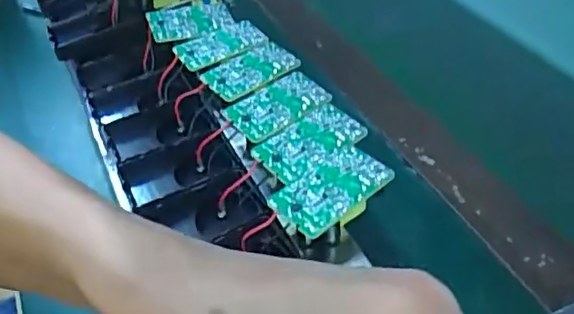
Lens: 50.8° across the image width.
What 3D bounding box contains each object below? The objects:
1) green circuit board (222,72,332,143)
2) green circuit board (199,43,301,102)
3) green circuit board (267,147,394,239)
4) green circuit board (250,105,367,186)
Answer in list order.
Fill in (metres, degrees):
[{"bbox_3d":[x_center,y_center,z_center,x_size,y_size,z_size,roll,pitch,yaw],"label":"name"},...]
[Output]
[{"bbox_3d":[-0.007,-0.034,0.387,0.060,0.004,0.045,-26,46,-22],"label":"green circuit board"},{"bbox_3d":[-0.024,-0.059,0.420,0.062,0.008,0.042,-23,45,-19],"label":"green circuit board"},{"bbox_3d":[0.024,0.017,0.329,0.062,0.006,0.036,-35,53,-24],"label":"green circuit board"},{"bbox_3d":[0.014,-0.009,0.359,0.063,0.008,0.039,-32,50,-22],"label":"green circuit board"}]

